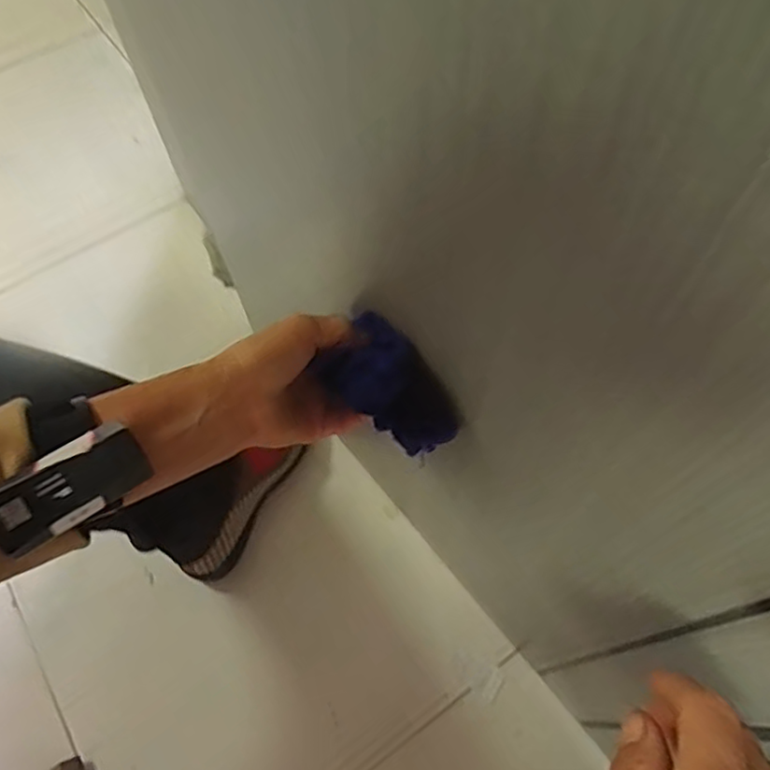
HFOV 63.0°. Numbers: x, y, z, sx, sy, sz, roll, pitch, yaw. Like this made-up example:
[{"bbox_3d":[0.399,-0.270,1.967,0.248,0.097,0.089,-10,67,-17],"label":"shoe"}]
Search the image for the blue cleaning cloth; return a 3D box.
[{"bbox_3d":[0.000,0.006,0.396,0.051,0.070,0.083,-38,66,-15],"label":"blue cleaning cloth"}]

